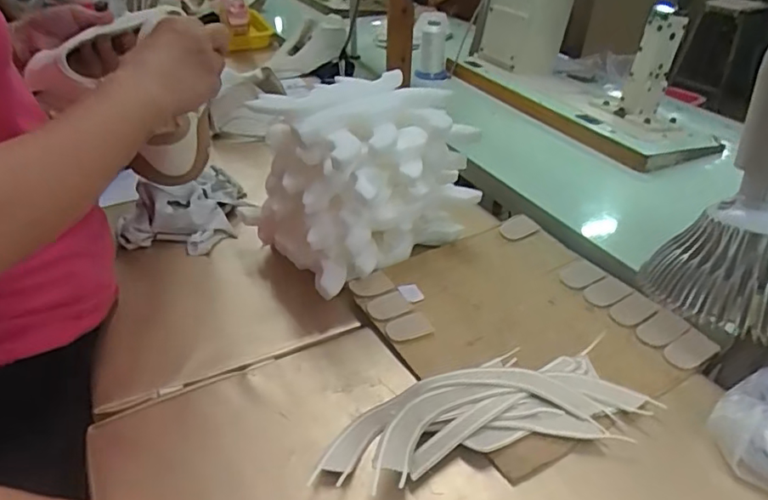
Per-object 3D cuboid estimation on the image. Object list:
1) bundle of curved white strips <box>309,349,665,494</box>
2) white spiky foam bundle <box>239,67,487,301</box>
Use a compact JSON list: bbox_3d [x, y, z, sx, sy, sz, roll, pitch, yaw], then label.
[{"bbox_3d":[0.087,0.135,0.483,0.277,0.033,0.096,-9,36,-11],"label":"bundle of curved white strips"},{"bbox_3d":[-0.024,-0.085,0.677,0.232,0.177,0.193,-23,41,-28],"label":"white spiky foam bundle"}]

